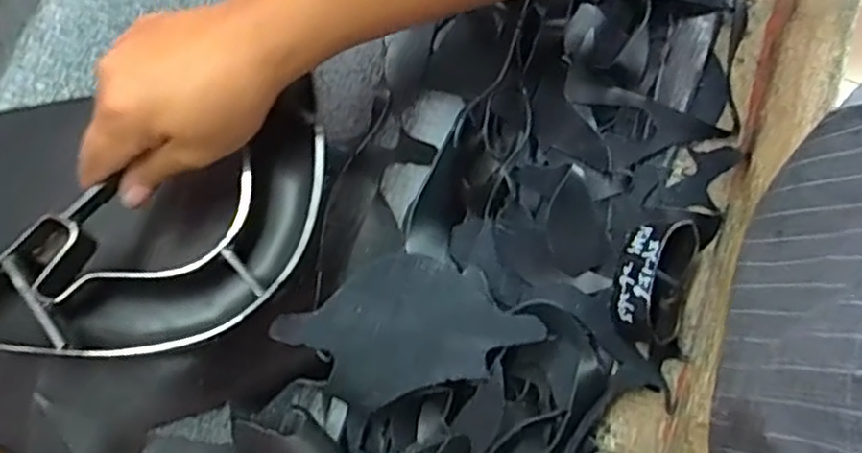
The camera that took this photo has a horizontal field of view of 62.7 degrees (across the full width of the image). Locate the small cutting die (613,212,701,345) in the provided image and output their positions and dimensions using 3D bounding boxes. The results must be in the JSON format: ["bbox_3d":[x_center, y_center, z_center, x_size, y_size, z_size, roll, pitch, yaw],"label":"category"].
[{"bbox_3d":[0.142,0.028,0.447,0.044,0.035,0.083,21,76,4],"label":"small cutting die"}]

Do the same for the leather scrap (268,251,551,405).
[{"bbox_3d":[-0.011,0.060,0.415,0.121,0.033,0.089,-34,79,-9],"label":"leather scrap"}]

